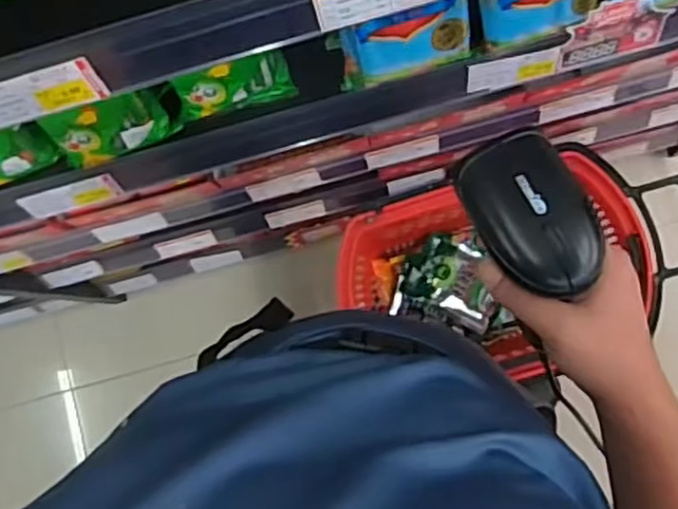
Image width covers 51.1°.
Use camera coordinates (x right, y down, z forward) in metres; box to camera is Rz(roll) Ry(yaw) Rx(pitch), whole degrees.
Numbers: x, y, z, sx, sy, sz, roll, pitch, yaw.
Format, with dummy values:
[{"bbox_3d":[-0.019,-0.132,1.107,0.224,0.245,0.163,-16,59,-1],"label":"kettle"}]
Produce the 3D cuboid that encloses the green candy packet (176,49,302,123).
[{"bbox_3d":[-0.103,-0.163,0.687,0.112,0.069,0.028,-19,82,4],"label":"green candy packet"}]

